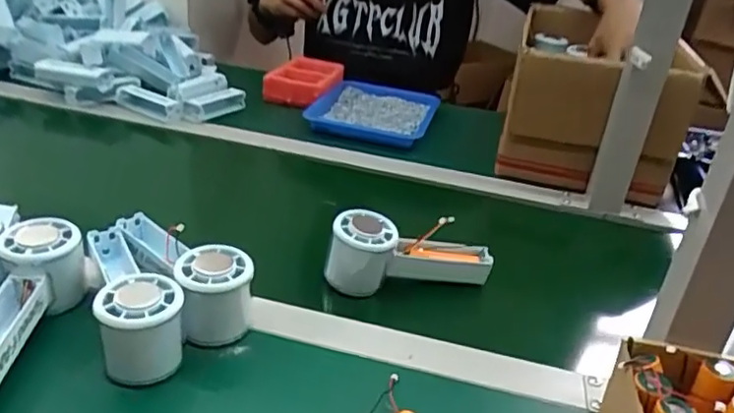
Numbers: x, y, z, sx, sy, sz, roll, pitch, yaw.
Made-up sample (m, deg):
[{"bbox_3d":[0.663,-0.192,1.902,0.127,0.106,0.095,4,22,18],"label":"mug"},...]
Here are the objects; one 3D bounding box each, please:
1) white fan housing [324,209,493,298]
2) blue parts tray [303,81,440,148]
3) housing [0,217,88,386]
[{"bbox_3d":[0.039,0.042,0.570,0.154,0.063,0.051,-2,29,-17],"label":"white fan housing"},{"bbox_3d":[0.009,-0.148,0.972,0.176,0.034,0.251,12,28,10],"label":"blue parts tray"},{"bbox_3d":[-0.250,0.073,0.441,0.053,0.064,0.144,2,28,-9],"label":"housing"}]

